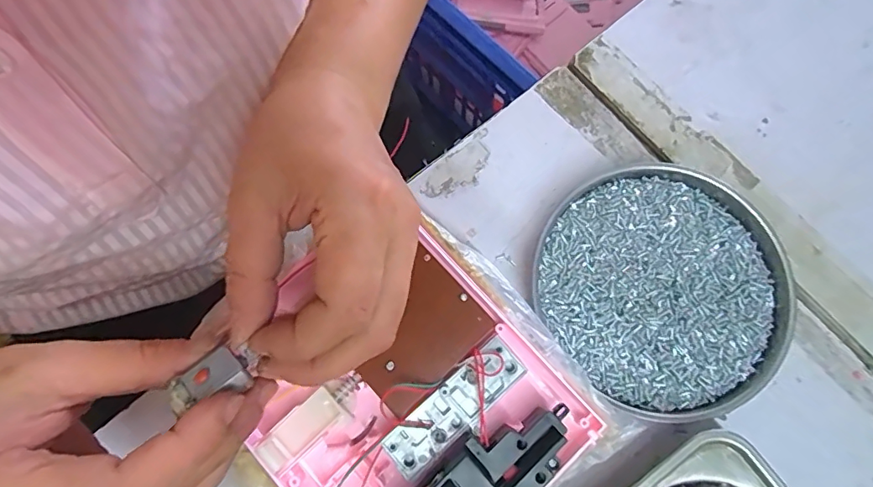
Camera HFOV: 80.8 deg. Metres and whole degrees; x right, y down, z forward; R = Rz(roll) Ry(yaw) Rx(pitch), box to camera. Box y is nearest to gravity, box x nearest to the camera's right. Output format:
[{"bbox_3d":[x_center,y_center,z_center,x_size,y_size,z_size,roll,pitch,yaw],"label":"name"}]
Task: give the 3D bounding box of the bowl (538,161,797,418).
[{"bbox_3d":[0.125,0.024,0.280,0.135,0.027,0.132,0,76,1],"label":"bowl"}]

